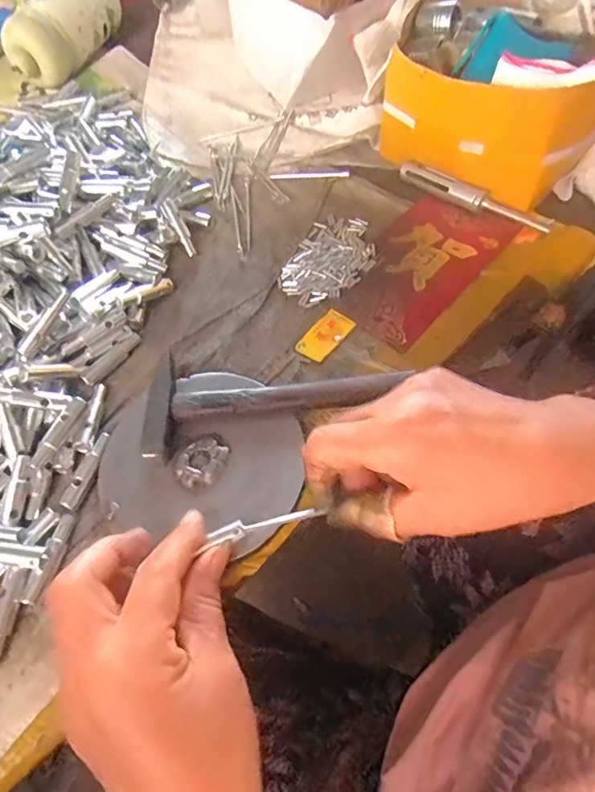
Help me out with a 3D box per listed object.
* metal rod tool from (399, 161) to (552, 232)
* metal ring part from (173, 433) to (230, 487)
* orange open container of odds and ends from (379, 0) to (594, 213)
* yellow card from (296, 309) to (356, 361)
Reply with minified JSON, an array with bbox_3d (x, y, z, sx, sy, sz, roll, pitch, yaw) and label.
[{"bbox_3d":[0.145,-0.168,0.408,0.135,0.016,0.020,31,67,18],"label":"metal rod tool"},{"bbox_3d":[-0.059,0.040,0.301,0.028,0.005,0.033,33,68,18],"label":"metal ring part"},{"bbox_3d":[0.166,-0.251,0.404,0.171,0.100,0.138,26,65,15],"label":"orange open container of odds and ends"},{"bbox_3d":[0.021,-0.046,0.356,0.025,0.004,0.046,34,68,19],"label":"yellow card"}]

